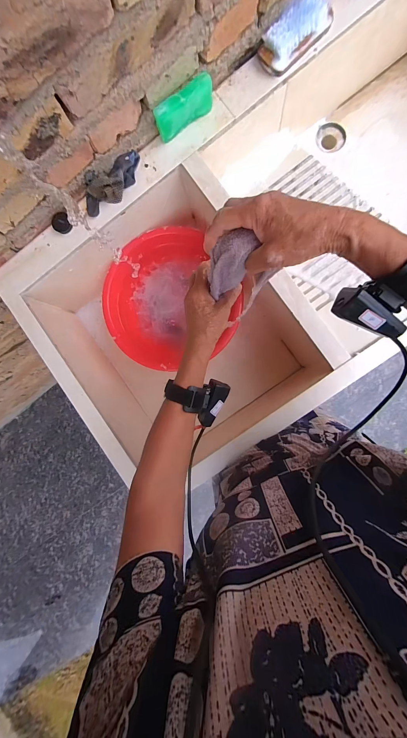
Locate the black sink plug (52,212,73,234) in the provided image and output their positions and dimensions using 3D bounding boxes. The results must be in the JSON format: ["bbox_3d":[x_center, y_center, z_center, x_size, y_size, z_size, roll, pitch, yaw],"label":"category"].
[{"bbox_3d":[-0.276,-0.281,0.519,0.035,0.012,0.035,-1,99,-9],"label":"black sink plug"}]

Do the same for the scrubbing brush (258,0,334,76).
[{"bbox_3d":[0.158,-0.579,0.457,0.129,0.033,0.064,-42,87,7],"label":"scrubbing brush"}]

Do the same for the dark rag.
[{"bbox_3d":[-0.169,-0.345,0.496,0.135,0.035,0.052,-36,87,7],"label":"dark rag"}]

